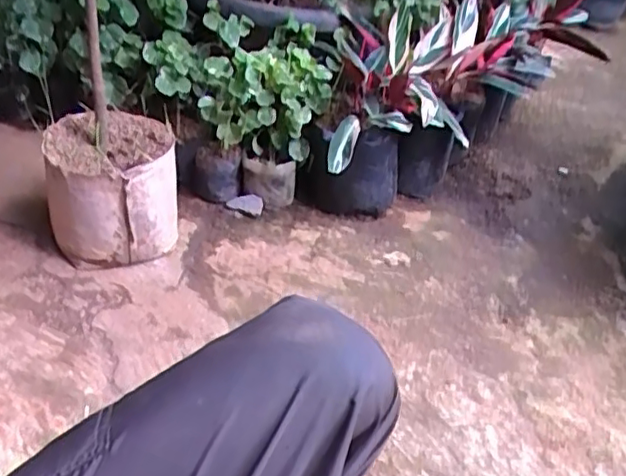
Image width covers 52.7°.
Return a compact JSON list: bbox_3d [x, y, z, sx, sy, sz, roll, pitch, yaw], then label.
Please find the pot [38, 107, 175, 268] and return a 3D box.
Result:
[{"bbox_3d":[-0.381,-0.094,1.211,0.233,0.205,0.217,-5,36,-15],"label":"pot"}]

